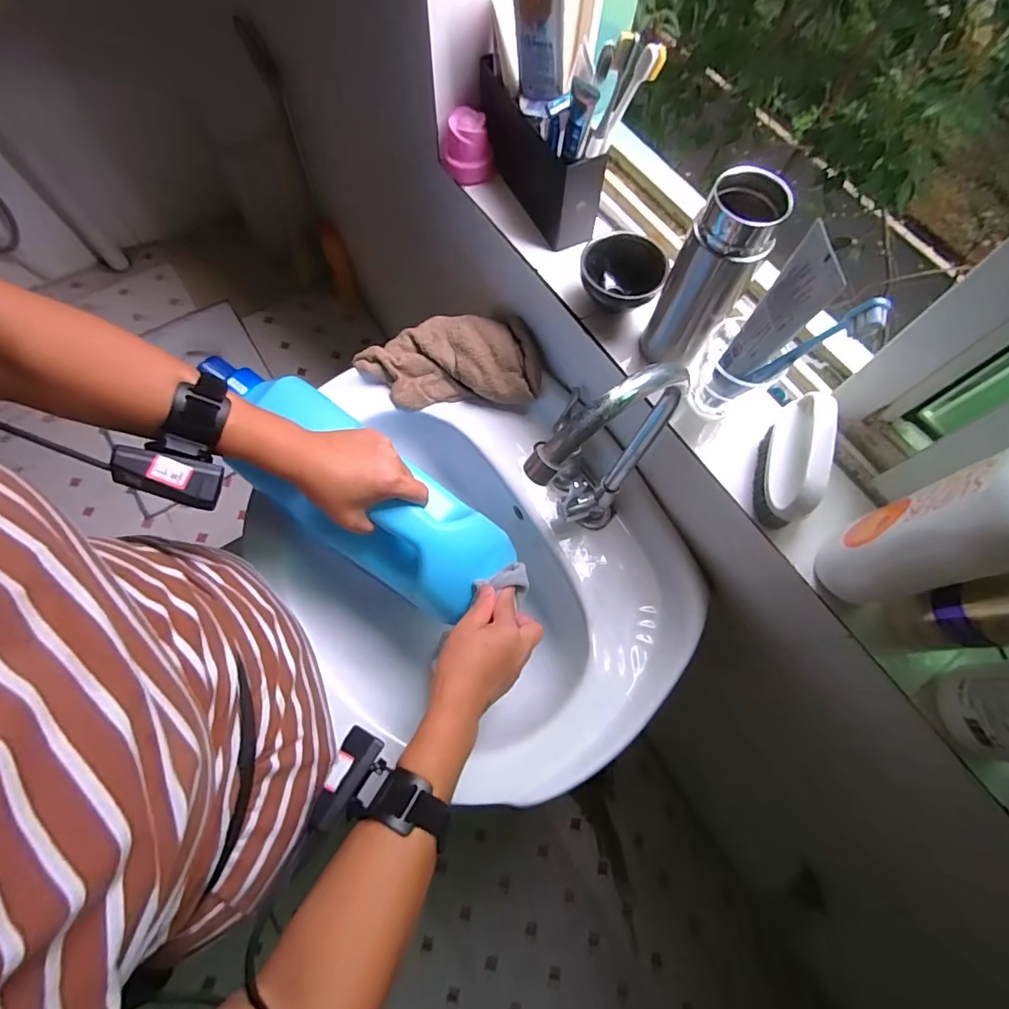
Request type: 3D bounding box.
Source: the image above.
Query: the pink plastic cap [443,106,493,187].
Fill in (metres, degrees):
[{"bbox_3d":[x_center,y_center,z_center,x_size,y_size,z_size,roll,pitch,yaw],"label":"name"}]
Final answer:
[{"bbox_3d":[-0.045,-0.416,0.573,0.058,0.059,0.045,-5,69,-4],"label":"pink plastic cap"}]

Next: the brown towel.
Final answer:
[{"bbox_3d":[-0.071,-0.184,0.640,0.227,0.035,0.112,-3,98,6],"label":"brown towel"}]

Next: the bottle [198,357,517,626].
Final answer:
[{"bbox_3d":[-0.156,-0.017,0.517,0.356,0.099,0.127,40,72,2],"label":"bottle"}]

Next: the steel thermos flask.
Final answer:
[{"bbox_3d":[0.174,-0.192,0.431,0.059,0.164,0.058,25,70,8],"label":"steel thermos flask"}]

